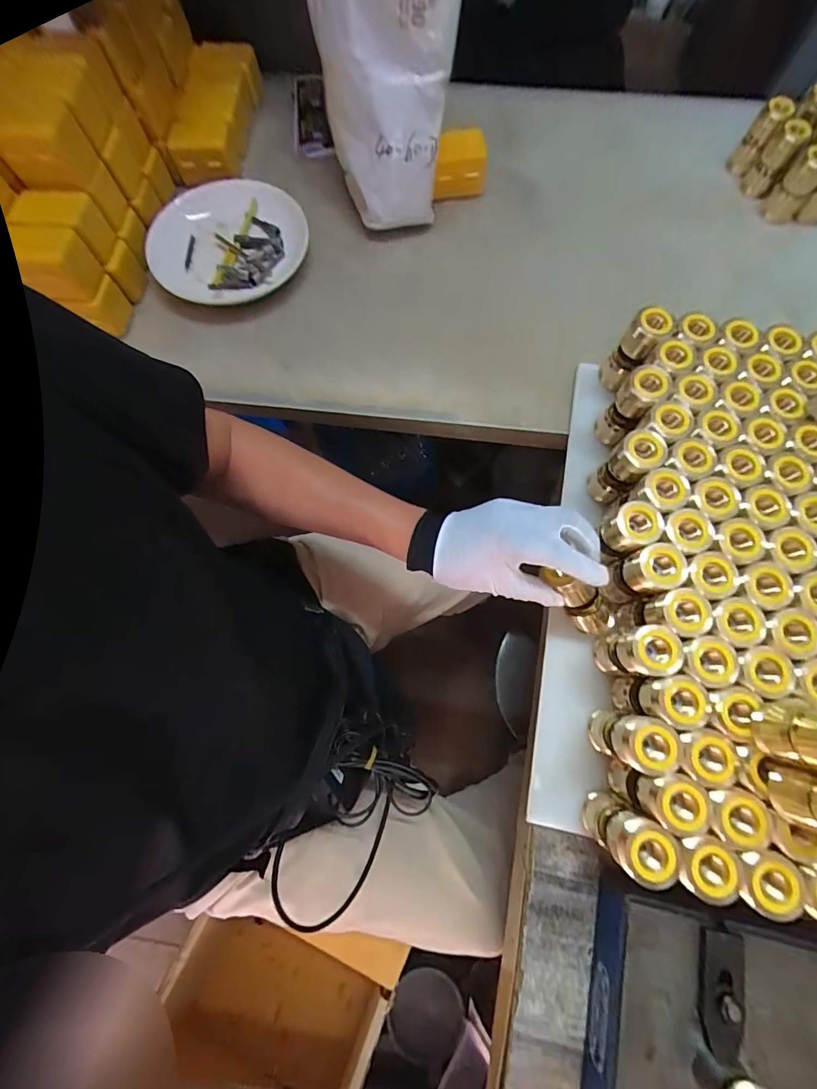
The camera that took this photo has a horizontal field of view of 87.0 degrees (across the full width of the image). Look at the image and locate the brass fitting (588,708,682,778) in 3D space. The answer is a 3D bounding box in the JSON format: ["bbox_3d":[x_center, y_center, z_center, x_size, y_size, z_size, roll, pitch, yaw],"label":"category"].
[{"bbox_3d":[0.187,0.168,0.373,0.034,0.102,0.040,14,74,4],"label":"brass fitting"}]

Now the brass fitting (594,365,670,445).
[{"bbox_3d":[0.234,-0.145,0.459,0.040,0.101,0.044,38,77,10],"label":"brass fitting"}]

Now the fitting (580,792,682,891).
[{"bbox_3d":[0.177,0.239,0.357,0.045,0.100,0.045,0,73,0],"label":"fitting"}]

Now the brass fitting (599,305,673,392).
[{"bbox_3d":[0.246,-0.212,0.478,0.035,0.095,0.038,38,77,10],"label":"brass fitting"}]

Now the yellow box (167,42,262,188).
[{"bbox_3d":[-0.269,-0.603,0.596,0.095,0.048,0.221,4,73,1],"label":"yellow box"}]

